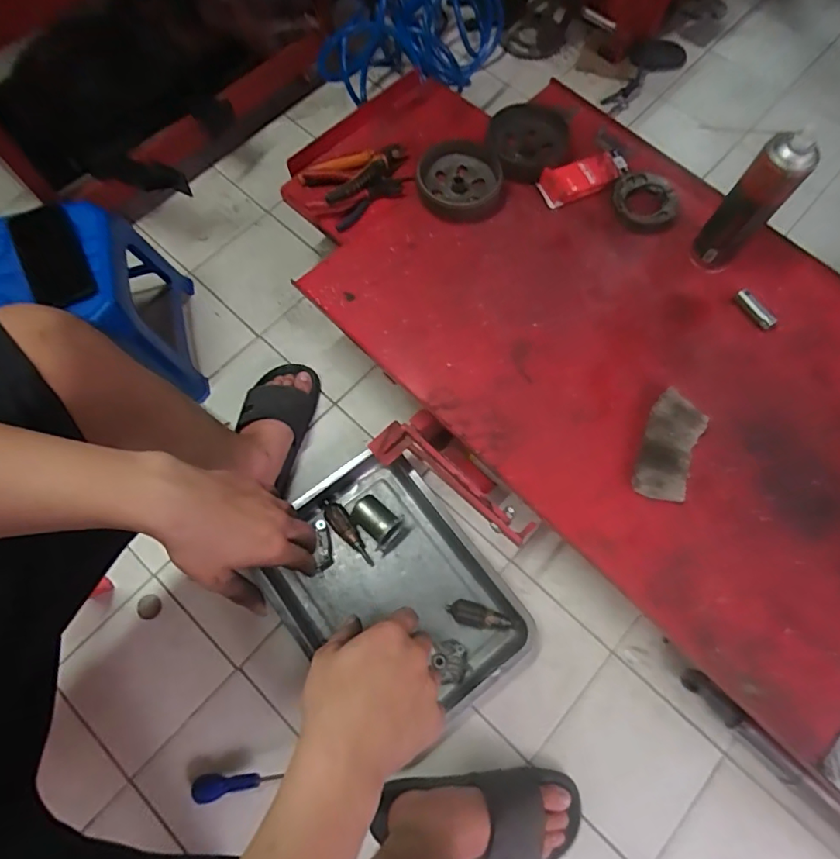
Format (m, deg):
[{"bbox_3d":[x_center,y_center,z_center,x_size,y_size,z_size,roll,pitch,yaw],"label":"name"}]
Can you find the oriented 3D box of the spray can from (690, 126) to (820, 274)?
[{"bbox_3d":[0.439,-0.291,0.713,0.061,0.209,0.064,0,72,-1],"label":"spray can"}]

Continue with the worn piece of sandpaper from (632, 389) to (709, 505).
[{"bbox_3d":[0.343,0.023,0.717,0.075,0.036,0.155,20,73,6],"label":"worn piece of sandpaper"}]

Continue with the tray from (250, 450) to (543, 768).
[{"bbox_3d":[-0.043,0.253,0.821,0.294,0.063,0.405,-38,76,-12],"label":"tray"}]

